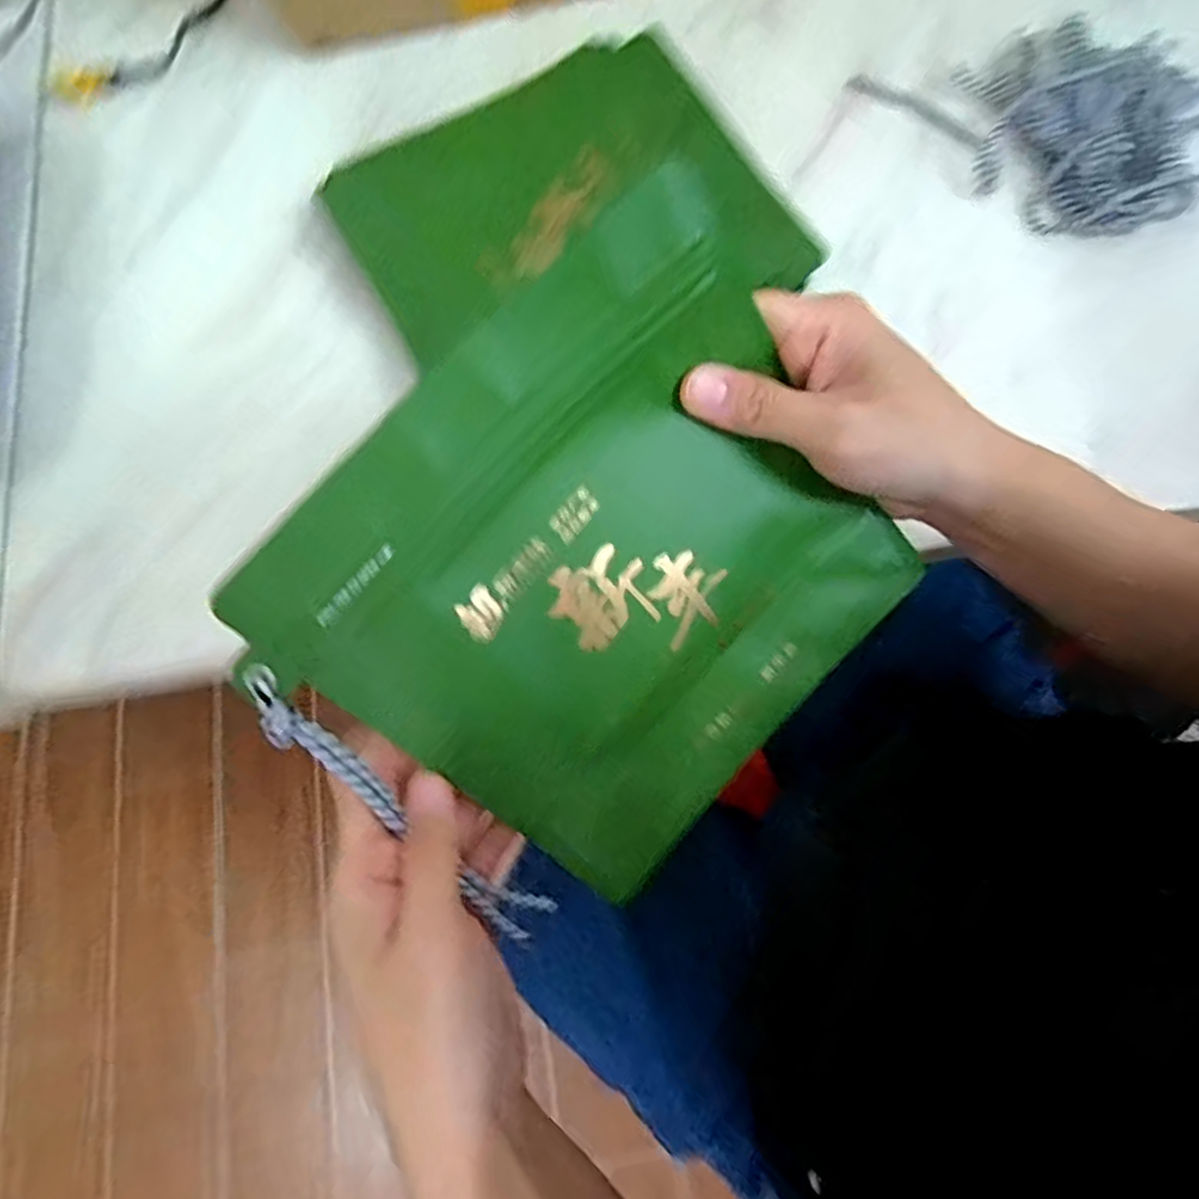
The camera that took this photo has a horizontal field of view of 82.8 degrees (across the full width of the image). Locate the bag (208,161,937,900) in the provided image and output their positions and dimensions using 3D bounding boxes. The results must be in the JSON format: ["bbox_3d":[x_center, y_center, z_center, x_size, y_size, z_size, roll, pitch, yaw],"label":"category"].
[{"bbox_3d":[0.013,-0.007,0.253,0.196,0.022,0.200,-48,115,-4],"label":"bag"}]

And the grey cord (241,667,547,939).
[{"bbox_3d":[-0.067,0.077,0.239,0.016,0.007,0.146,-44,113,-9],"label":"grey cord"}]

